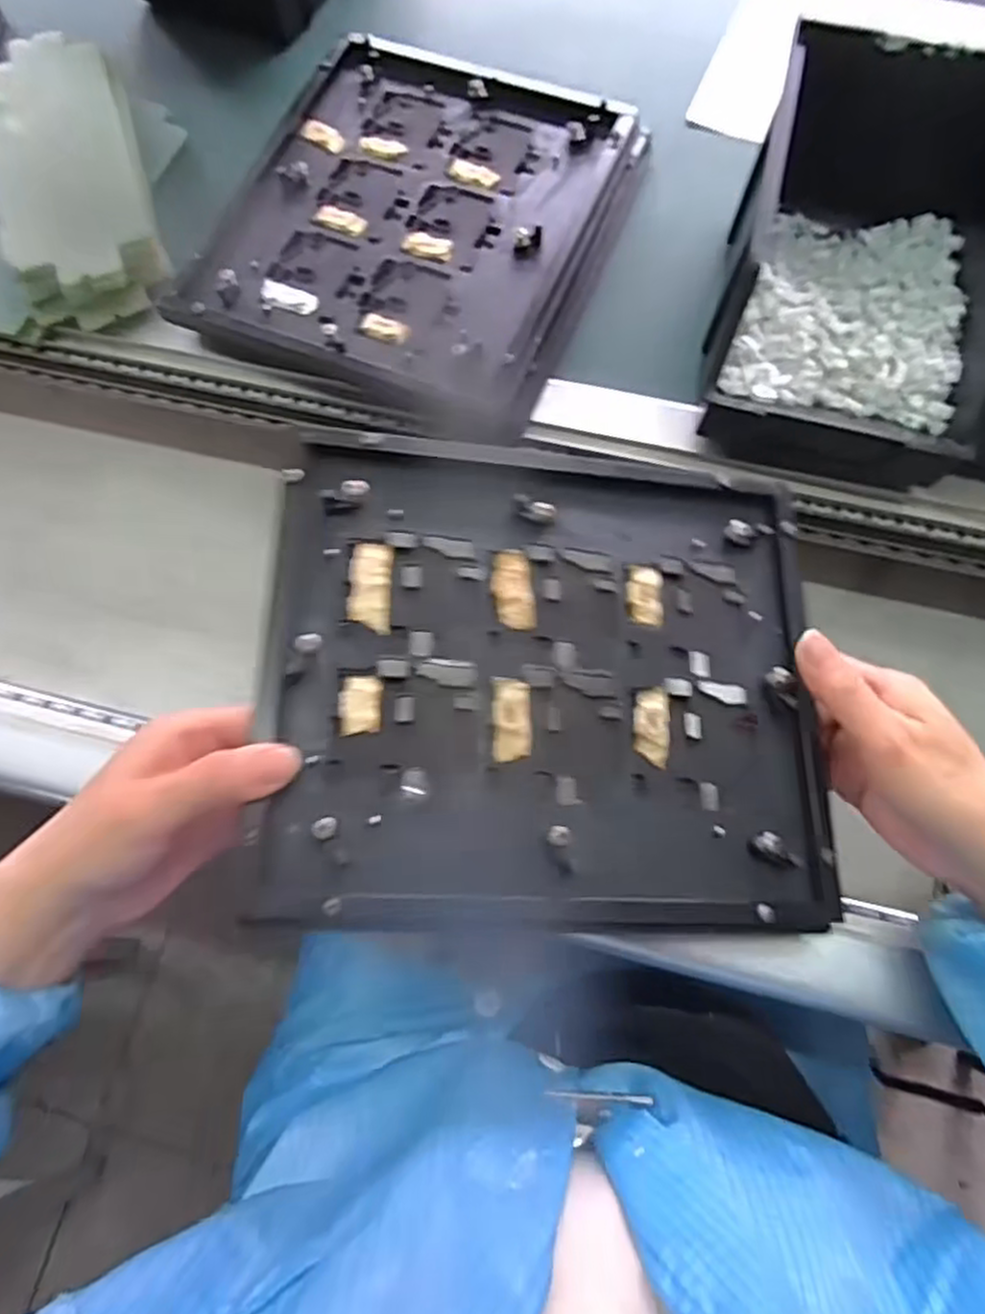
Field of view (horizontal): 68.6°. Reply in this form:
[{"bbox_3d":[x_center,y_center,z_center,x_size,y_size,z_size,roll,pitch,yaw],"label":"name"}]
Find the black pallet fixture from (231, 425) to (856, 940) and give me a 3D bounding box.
[{"bbox_3d":[0.030,0.007,0.348,0.261,0.014,0.229,4,72,-10],"label":"black pallet fixture"}]

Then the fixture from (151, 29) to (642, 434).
[{"bbox_3d":[-0.049,-0.293,0.488,0.236,0.029,0.267,23,73,8],"label":"fixture"}]

